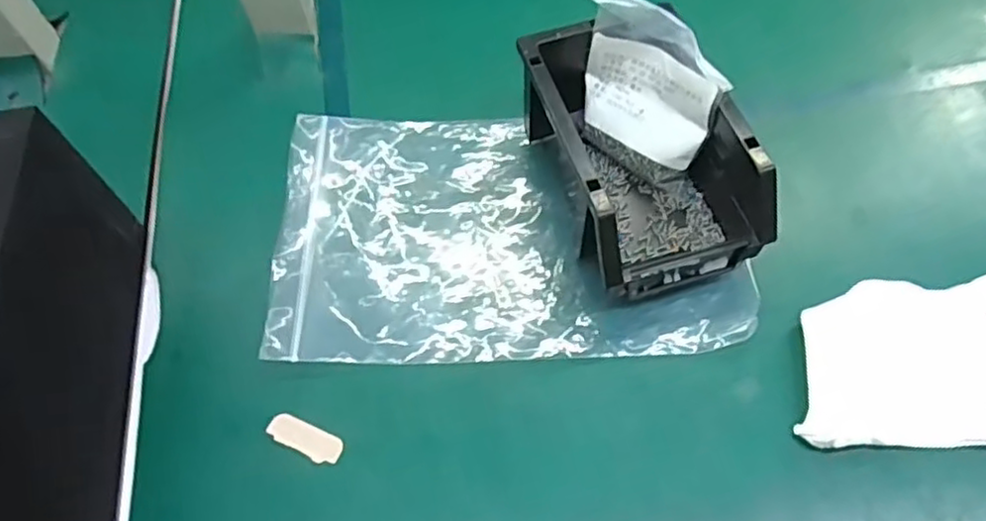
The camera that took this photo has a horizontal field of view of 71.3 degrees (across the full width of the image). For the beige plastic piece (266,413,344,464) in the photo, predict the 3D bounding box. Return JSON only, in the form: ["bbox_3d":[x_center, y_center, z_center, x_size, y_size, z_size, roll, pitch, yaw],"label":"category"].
[{"bbox_3d":[-0.099,0.093,0.362,0.040,0.004,0.016,21,62,13],"label":"beige plastic piece"}]

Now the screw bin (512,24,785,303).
[{"bbox_3d":[0.083,-0.067,0.412,0.097,0.073,0.168,-15,60,-7],"label":"screw bin"}]

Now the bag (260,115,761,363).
[{"bbox_3d":[0.008,-0.024,0.425,0.272,0.018,0.174,-2,59,0],"label":"bag"}]

